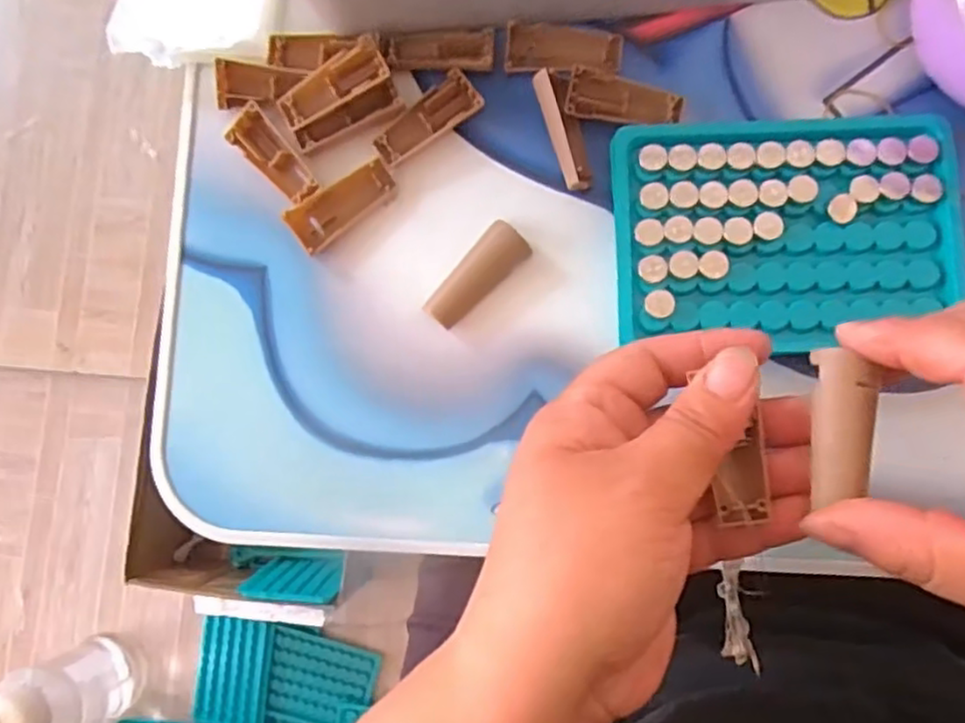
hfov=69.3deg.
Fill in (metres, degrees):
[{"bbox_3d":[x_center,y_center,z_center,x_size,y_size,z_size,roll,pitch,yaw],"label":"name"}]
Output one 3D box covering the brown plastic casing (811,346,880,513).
[{"bbox_3d":[0.107,0.018,0.205,0.016,0.008,0.043,1,84,2],"label":"brown plastic casing"}]

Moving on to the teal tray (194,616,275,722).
[{"bbox_3d":[-0.284,0.359,0.801,0.086,0.015,0.119,5,84,5],"label":"teal tray"}]

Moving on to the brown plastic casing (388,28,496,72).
[{"bbox_3d":[-0.018,-0.136,0.304,0.045,0.004,0.020,1,84,4],"label":"brown plastic casing"}]

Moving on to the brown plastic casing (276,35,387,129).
[{"bbox_3d":[-0.064,-0.118,0.296,0.049,0.006,0.019,-30,82,9],"label":"brown plastic casing"}]

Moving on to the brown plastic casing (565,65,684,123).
[{"bbox_3d":[0.060,-0.112,0.295,0.048,0.004,0.021,6,84,5],"label":"brown plastic casing"}]

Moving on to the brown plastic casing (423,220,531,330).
[{"bbox_3d":[-0.002,-0.036,0.292,0.018,0.008,0.049,41,88,7],"label":"brown plastic casing"}]

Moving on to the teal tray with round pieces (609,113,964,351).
[{"bbox_3d":[0.119,-0.054,0.276,0.130,0.013,0.091,-4,84,4],"label":"teal tray with round pieces"}]

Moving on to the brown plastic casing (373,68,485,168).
[{"bbox_3d":[-0.024,-0.104,0.302,0.049,0.004,0.019,-36,99,2],"label":"brown plastic casing"}]

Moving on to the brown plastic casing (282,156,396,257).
[{"bbox_3d":[-0.060,-0.068,0.300,0.048,0.013,0.018,-38,83,-1],"label":"brown plastic casing"}]

